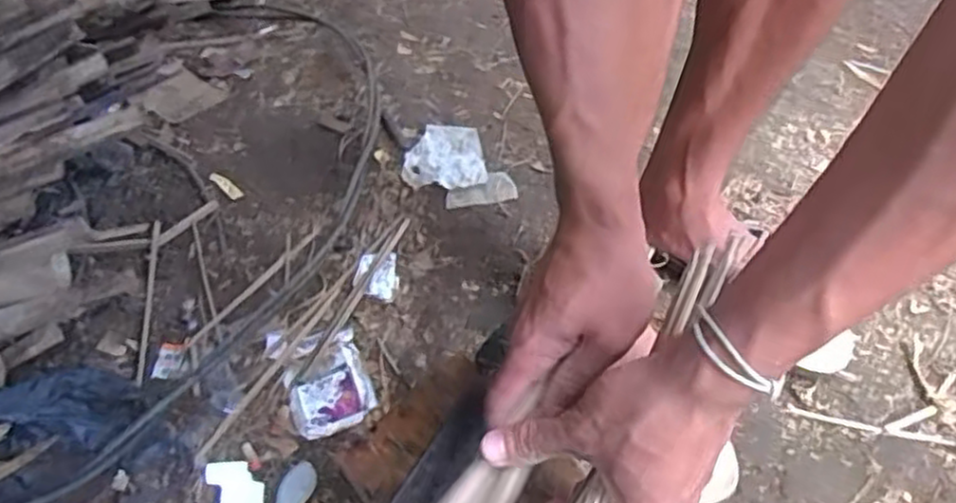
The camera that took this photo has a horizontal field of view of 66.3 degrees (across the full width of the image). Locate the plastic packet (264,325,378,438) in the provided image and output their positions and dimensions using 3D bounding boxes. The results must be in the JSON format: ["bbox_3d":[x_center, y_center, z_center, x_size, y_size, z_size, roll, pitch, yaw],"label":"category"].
[{"bbox_3d":[-0.160,0.121,0.742,0.083,0.013,0.139,-23,52,-19],"label":"plastic packet"}]

